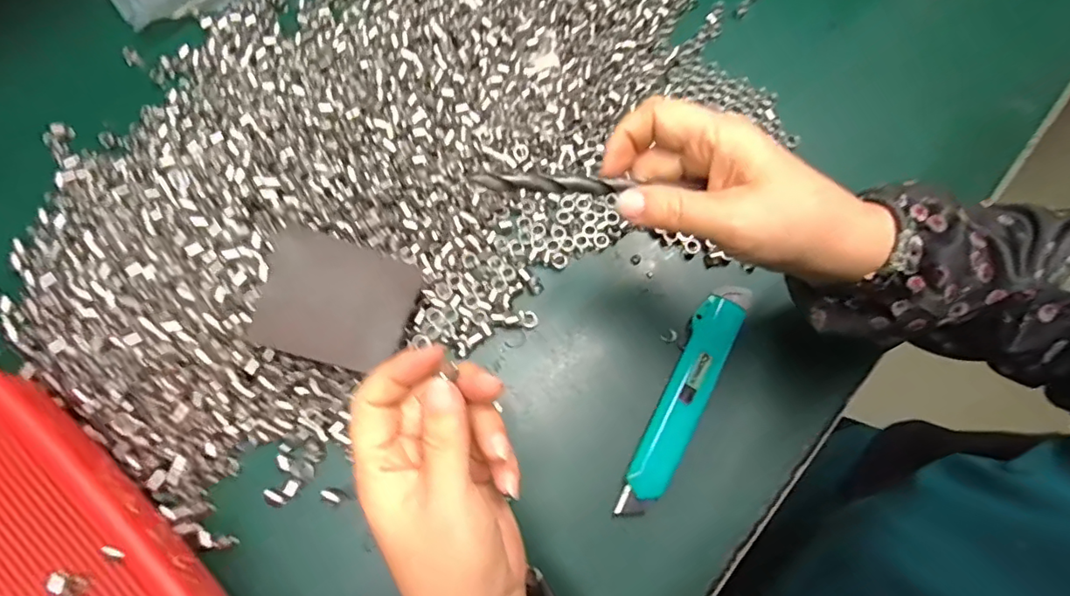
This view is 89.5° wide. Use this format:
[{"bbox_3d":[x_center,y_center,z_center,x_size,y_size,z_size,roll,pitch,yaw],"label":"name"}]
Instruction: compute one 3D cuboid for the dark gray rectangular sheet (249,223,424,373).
[{"bbox_3d":[-0.112,0.002,0.306,0.080,0.005,0.068,21,81,-18],"label":"dark gray rectangular sheet"}]

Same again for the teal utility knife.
[{"bbox_3d":[0.095,0.062,0.344,0.028,0.018,0.160,27,75,7],"label":"teal utility knife"}]

